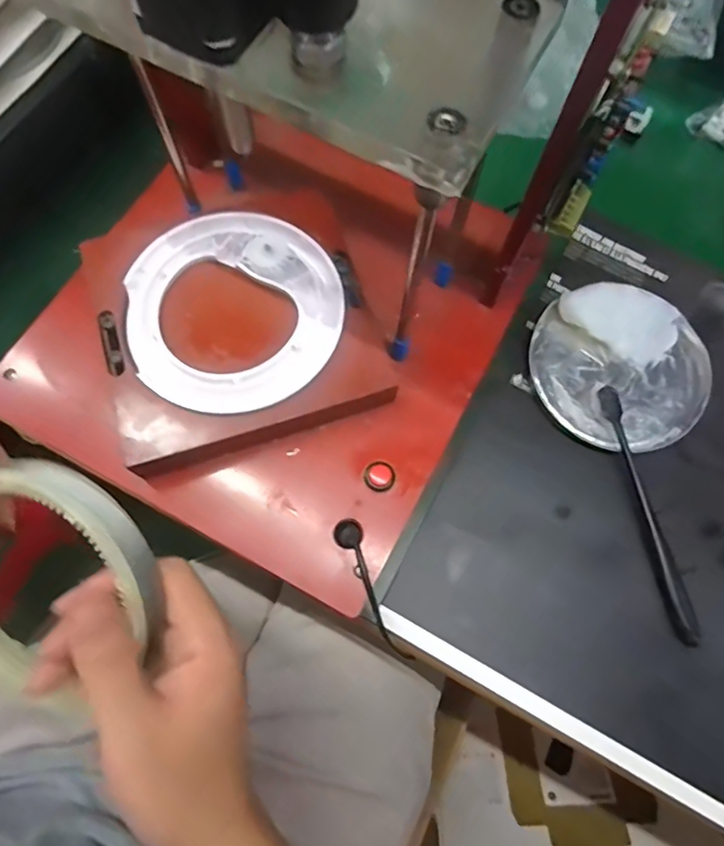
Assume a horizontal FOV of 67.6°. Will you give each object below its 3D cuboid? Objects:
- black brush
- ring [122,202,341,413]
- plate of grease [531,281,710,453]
[{"bbox_3d":[0.195,0.059,0.369,0.016,0.017,0.174,-11,71,-3],"label":"black brush"},{"bbox_3d":[-0.080,-0.073,0.330,0.133,0.013,0.134,1,72,-2],"label":"ring"},{"bbox_3d":[0.192,-0.044,0.402,0.125,0.016,0.126,0,71,1],"label":"plate of grease"}]

